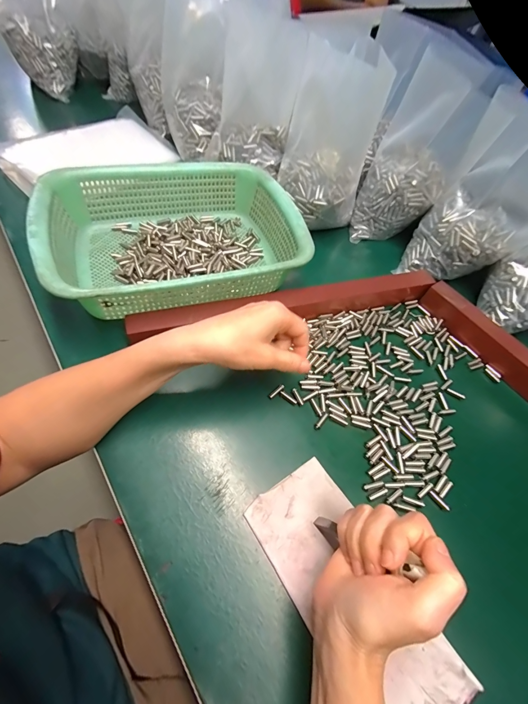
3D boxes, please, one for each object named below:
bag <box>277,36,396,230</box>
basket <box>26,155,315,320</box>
[{"bbox_3d":[0.090,-0.283,0.429,0.123,0.191,0.100,13,57,1],"label":"bag"},{"bbox_3d":[-0.105,-0.150,0.387,0.296,0.107,0.223,-14,61,-16],"label":"basket"}]

